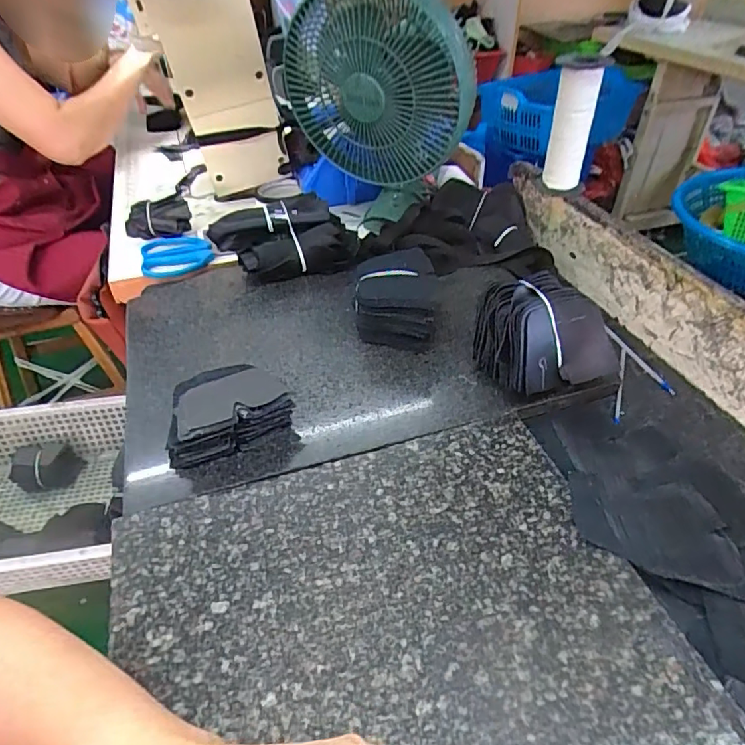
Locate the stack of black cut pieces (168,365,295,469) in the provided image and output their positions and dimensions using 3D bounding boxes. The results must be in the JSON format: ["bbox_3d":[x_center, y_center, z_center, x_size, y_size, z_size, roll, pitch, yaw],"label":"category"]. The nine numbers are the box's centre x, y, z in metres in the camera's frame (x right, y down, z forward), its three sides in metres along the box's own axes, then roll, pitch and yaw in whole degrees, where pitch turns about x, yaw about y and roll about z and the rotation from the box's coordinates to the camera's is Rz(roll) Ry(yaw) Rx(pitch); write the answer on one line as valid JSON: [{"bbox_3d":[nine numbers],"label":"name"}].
[{"bbox_3d":[-0.130,0.032,0.458,0.102,0.050,0.066,-21,45,-24],"label":"stack of black cut pieces"}]

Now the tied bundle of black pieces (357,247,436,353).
[{"bbox_3d":[0.023,-0.077,0.566,0.084,0.074,0.092,0,40,-1],"label":"tied bundle of black pieces"}]

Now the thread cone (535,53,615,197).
[{"bbox_3d":[0.238,-0.293,0.634,0.056,0.155,0.050,19,43,20],"label":"thread cone"}]

